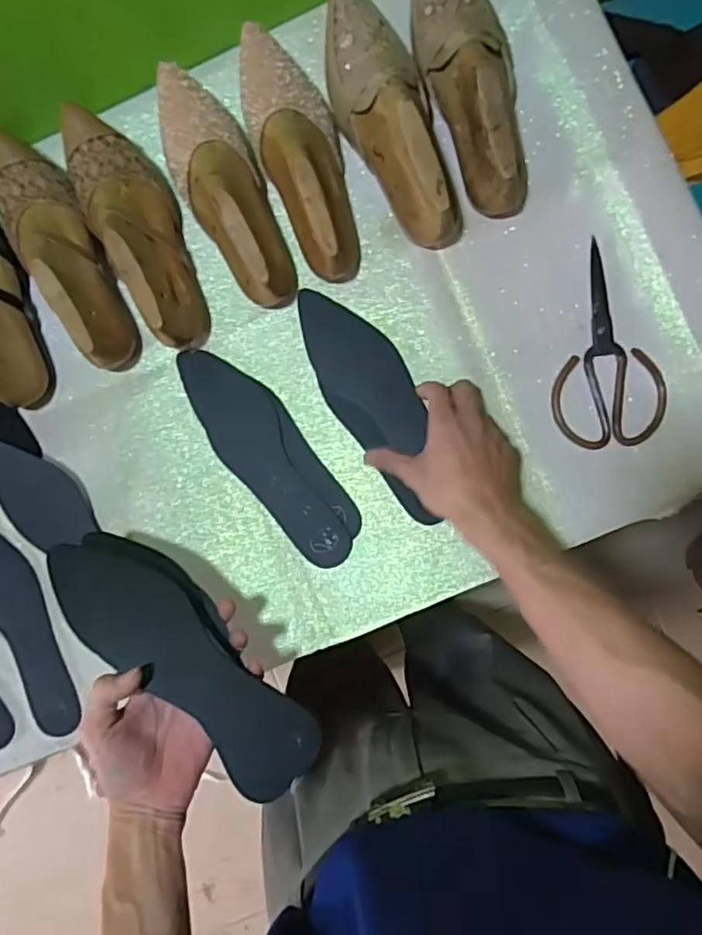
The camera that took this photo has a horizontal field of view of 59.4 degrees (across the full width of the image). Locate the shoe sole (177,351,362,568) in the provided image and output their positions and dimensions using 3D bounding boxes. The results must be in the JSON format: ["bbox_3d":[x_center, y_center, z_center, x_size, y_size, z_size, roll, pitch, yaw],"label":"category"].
[{"bbox_3d":[-0.084,-0.016,0.619,0.076,0.012,0.254,-39,85,1],"label":"shoe sole"}]

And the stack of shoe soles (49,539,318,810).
[{"bbox_3d":[-0.145,0.155,0.522,0.276,0.019,0.090,37,72,13],"label":"stack of shoe soles"}]

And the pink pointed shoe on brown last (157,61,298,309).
[{"bbox_3d":[-0.119,-0.269,0.590,0.083,0.091,0.234,-33,86,4],"label":"pink pointed shoe on brown last"}]

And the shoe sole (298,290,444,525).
[{"bbox_3d":[0.026,-0.068,0.633,0.083,0.009,0.262,-29,85,5],"label":"shoe sole"}]

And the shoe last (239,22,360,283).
[{"bbox_3d":[-0.044,-0.295,0.585,0.083,0.089,0.231,-23,86,4],"label":"shoe last"}]

